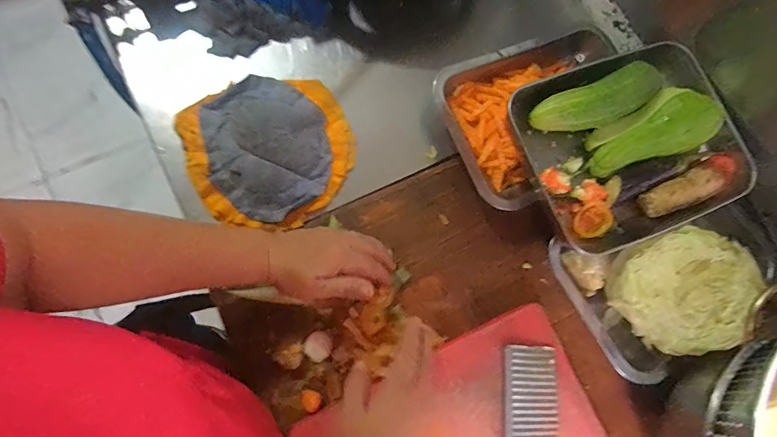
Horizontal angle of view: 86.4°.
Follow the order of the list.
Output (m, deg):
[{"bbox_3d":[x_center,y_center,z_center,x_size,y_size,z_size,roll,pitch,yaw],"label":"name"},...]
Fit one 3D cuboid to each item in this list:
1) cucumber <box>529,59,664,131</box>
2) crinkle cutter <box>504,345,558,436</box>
[{"bbox_3d":[0.237,-0.132,0.470,0.157,0.035,0.053,-24,82,-12],"label":"cucumber"},{"bbox_3d":[0.143,0.225,0.417,0.056,0.018,0.182,5,79,0],"label":"crinkle cutter"}]

